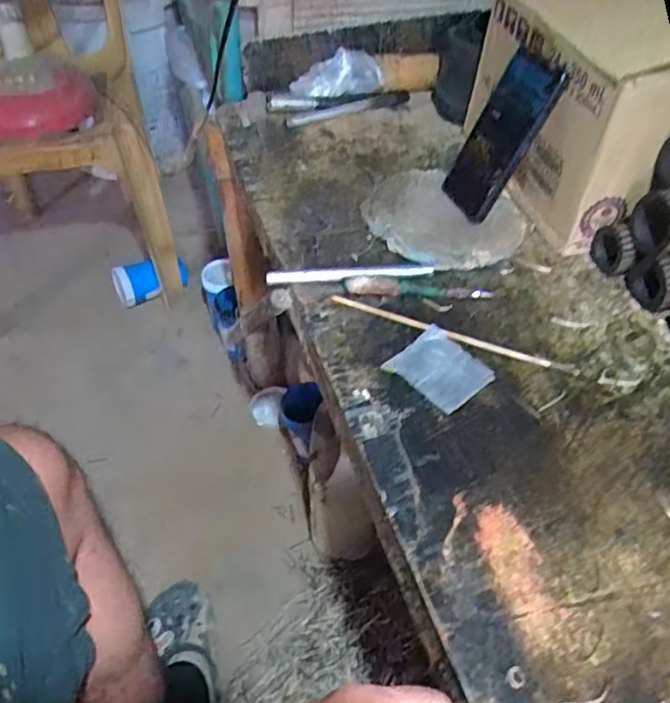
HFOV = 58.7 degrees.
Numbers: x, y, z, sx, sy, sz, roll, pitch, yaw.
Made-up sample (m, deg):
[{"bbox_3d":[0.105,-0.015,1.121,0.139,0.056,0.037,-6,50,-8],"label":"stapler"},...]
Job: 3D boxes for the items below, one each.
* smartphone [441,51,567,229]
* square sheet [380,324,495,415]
[{"bbox_3d":[0.167,-0.218,0.612,0.013,0.157,0.077,0,42,-38],"label":"smartphone"},{"bbox_3d":[0.089,0.014,0.504,0.073,0.012,0.061,38,54,27],"label":"square sheet"}]

